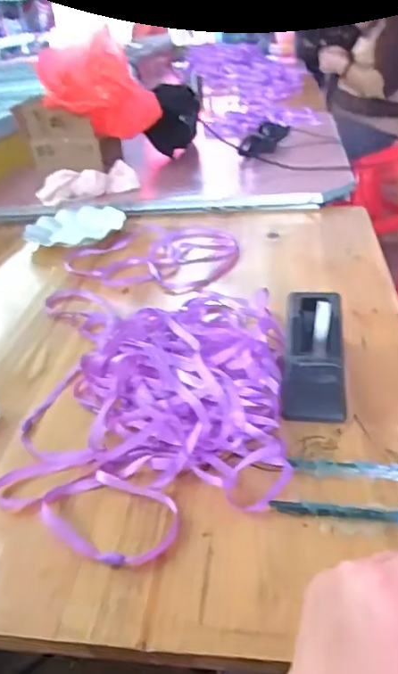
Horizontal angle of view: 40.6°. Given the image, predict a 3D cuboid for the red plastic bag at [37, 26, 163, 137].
[{"bbox_3d":[-0.217,-0.527,1.146,0.225,0.165,0.176,-12,32,-10],"label":"red plastic bag"}]

